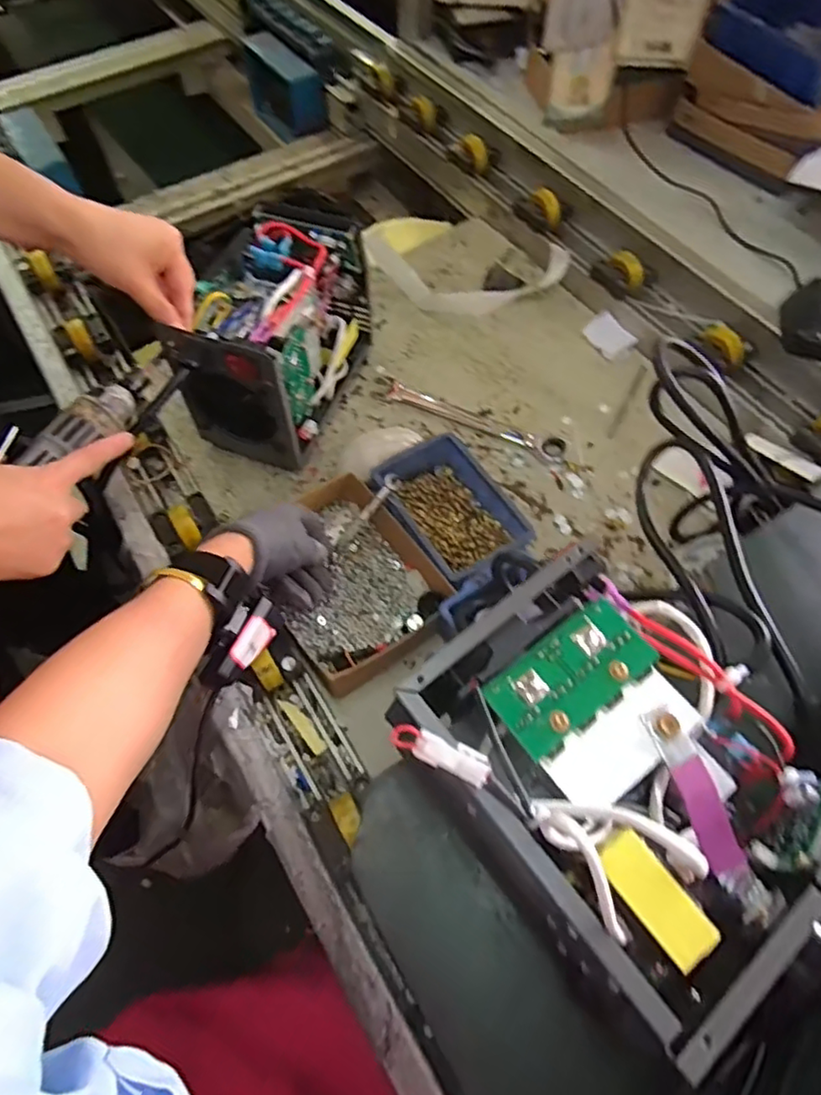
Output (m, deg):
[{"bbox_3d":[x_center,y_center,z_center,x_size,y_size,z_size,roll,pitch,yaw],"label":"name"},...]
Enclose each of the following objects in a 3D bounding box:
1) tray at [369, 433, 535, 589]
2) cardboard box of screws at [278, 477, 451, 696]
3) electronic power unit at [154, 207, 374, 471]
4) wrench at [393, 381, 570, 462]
[{"bbox_3d":[0.042,-0.032,0.606,0.105,0.053,0.150,-29,64,-14],"label":"tray"},{"bbox_3d":[-0.057,0.027,0.568,0.130,0.032,0.178,-33,65,-15],"label":"cardboard box of screws"},{"bbox_3d":[-0.132,-0.208,0.642,0.106,0.158,0.213,17,63,11],"label":"electronic power unit"},{"bbox_3d":[0.071,-0.138,0.685,0.203,0.006,0.030,25,65,15],"label":"wrench"}]

